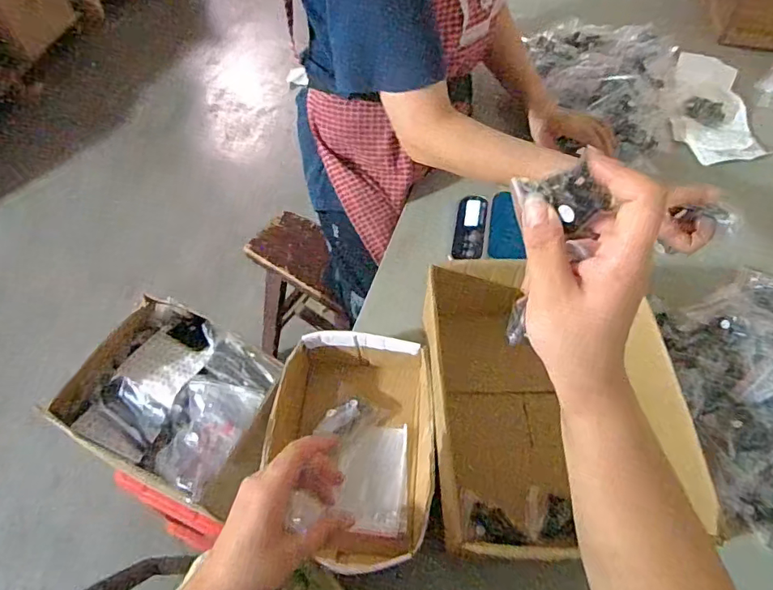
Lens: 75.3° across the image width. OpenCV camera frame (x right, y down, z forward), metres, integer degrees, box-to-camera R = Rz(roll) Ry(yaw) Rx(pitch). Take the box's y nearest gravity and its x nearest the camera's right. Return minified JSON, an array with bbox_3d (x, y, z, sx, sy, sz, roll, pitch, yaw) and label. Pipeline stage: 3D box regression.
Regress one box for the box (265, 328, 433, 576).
[{"bbox_3d":[-0.036,0.168,0.581,0.171,0.064,0.247,3,58,3],"label":"box"}]

